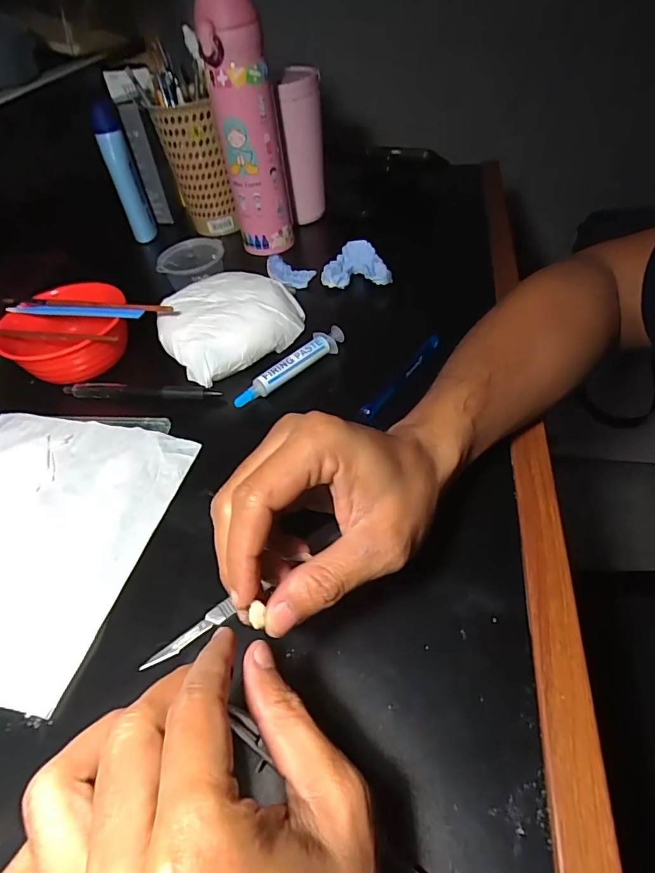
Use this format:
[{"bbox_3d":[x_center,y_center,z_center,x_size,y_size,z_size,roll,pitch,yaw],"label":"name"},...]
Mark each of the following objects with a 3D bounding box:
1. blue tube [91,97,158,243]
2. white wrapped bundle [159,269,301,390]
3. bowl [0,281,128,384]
[{"bbox_3d":[-0.248,-0.320,0.577,0.031,0.144,0.038,-20,50,-12],"label":"blue tube"},{"bbox_3d":[-0.088,-0.107,0.428,0.125,0.035,0.098,-33,54,-22],"label":"white wrapped bundle"},{"bbox_3d":[-0.233,-0.092,0.423,0.112,0.046,0.085,-19,49,-11],"label":"bowl"}]

